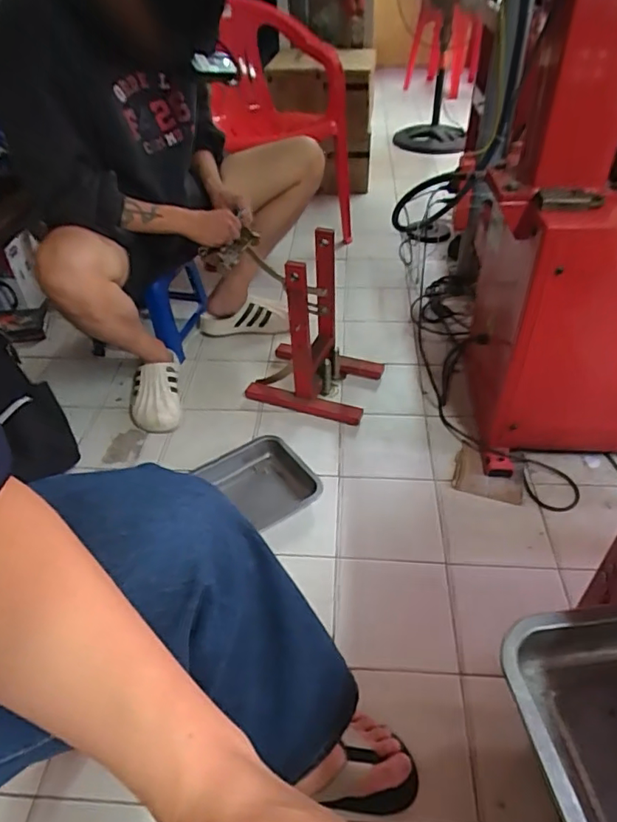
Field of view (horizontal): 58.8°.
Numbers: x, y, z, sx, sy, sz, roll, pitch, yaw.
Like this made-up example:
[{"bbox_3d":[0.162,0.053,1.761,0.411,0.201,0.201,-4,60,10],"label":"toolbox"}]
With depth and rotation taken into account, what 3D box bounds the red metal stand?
[{"bbox_3d":[0.011,-0.189,1.255,0.279,0.377,0.206,13,45,17],"label":"red metal stand"}]

